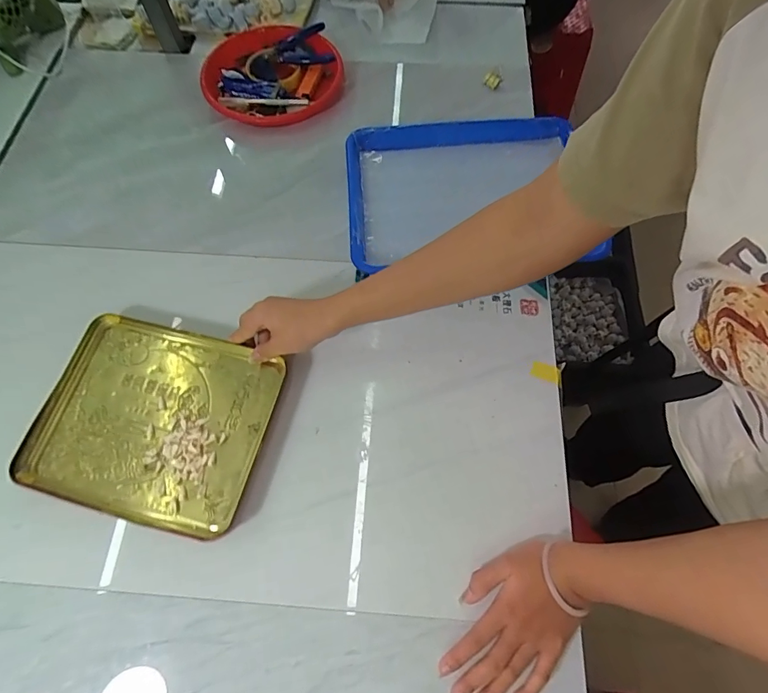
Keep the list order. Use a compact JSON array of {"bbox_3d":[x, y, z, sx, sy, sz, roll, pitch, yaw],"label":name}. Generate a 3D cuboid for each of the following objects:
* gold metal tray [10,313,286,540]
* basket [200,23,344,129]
[{"bbox_3d":[-0.250,0.076,0.468,0.242,0.024,0.198,13,66,5],"label":"gold metal tray"},{"bbox_3d":[-0.175,-0.430,0.690,0.215,0.049,0.216,0,65,-2],"label":"basket"}]

